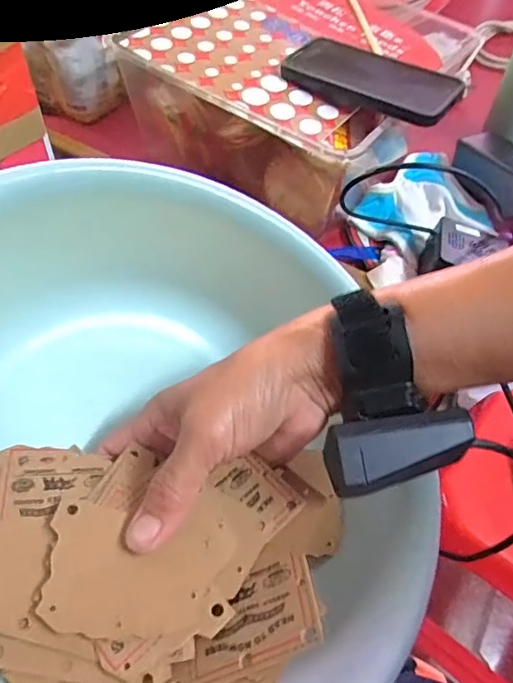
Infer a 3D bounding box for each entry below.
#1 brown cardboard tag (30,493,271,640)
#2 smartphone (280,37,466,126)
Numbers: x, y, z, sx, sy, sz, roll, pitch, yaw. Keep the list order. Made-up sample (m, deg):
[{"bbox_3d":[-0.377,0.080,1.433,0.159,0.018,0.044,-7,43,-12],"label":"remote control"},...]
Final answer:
[{"bbox_3d":[-0.048,0.105,0.261,0.097,0.007,0.063,3,55,-2],"label":"brown cardboard tag"},{"bbox_3d":[0.109,-0.254,0.529,0.168,0.011,0.072,28,66,23],"label":"smartphone"}]

